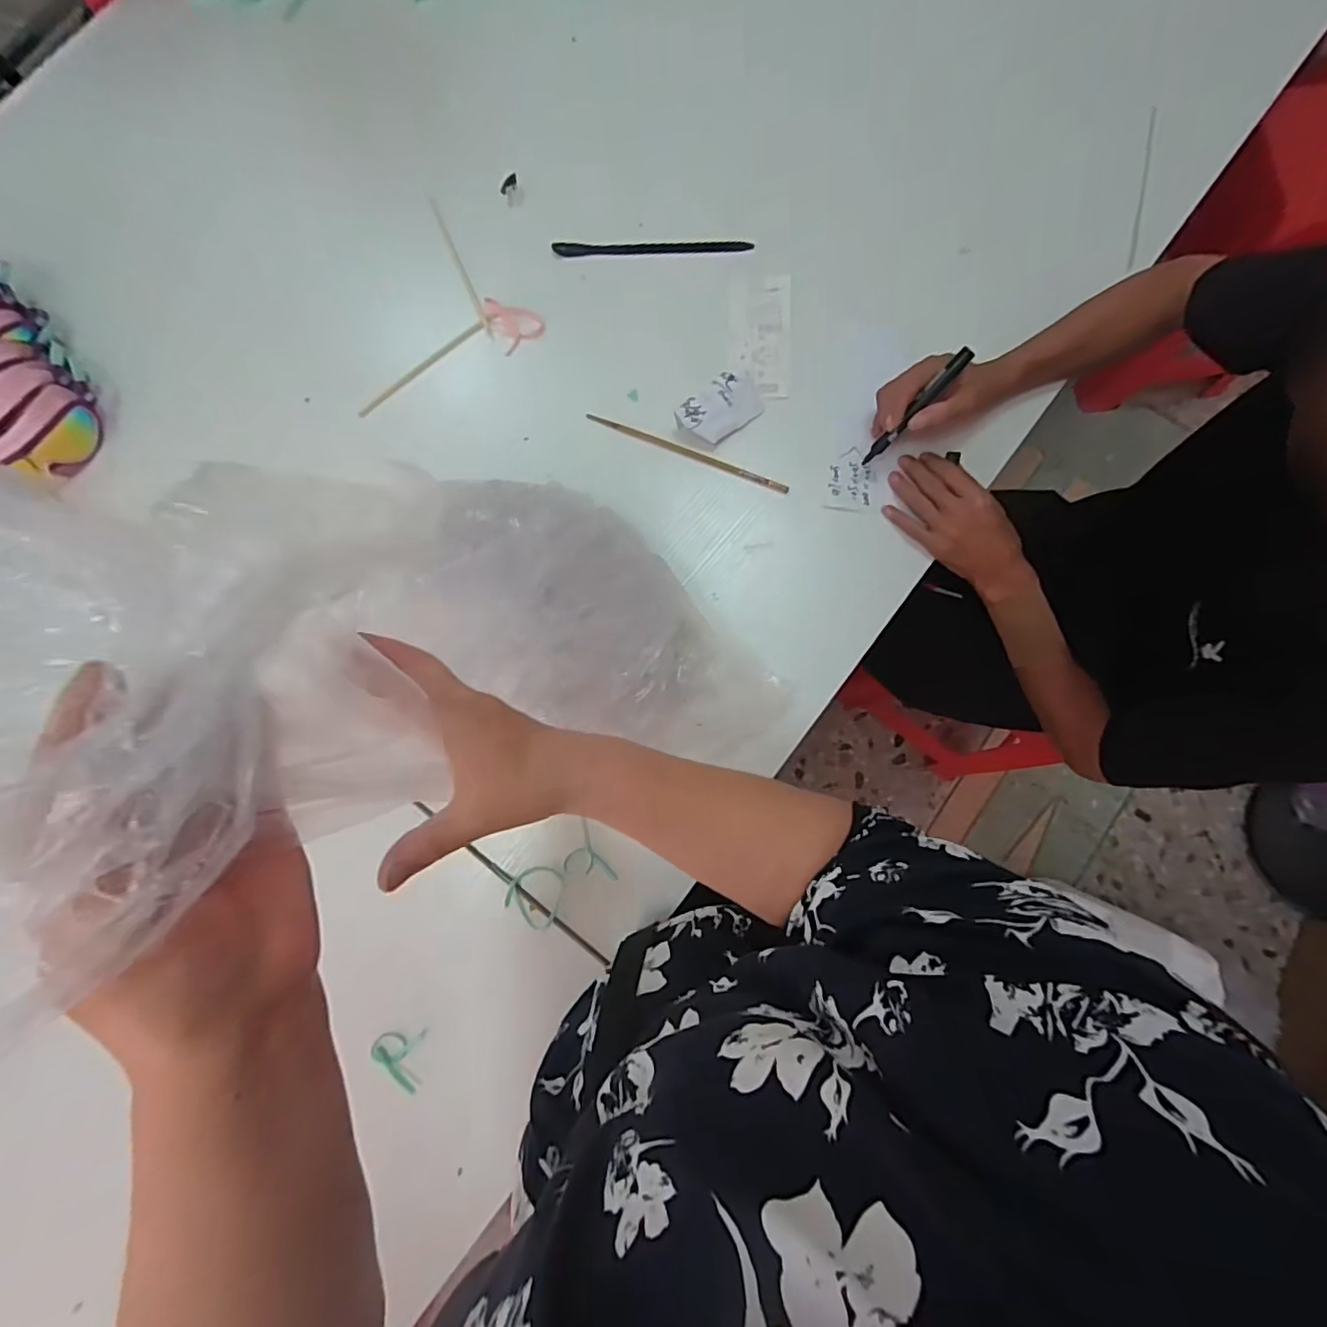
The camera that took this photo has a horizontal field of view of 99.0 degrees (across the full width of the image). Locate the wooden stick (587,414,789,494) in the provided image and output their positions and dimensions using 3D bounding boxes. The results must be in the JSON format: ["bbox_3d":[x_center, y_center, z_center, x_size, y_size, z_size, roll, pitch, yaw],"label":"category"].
[{"bbox_3d":[0.024,-0.225,0.603,0.228,0.008,0.013,22,83,5],"label":"wooden stick"}]

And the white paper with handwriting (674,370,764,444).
[{"bbox_3d":[0.063,-0.272,0.601,0.093,0.023,0.056,-40,83,-4],"label":"white paper with handwriting"}]

